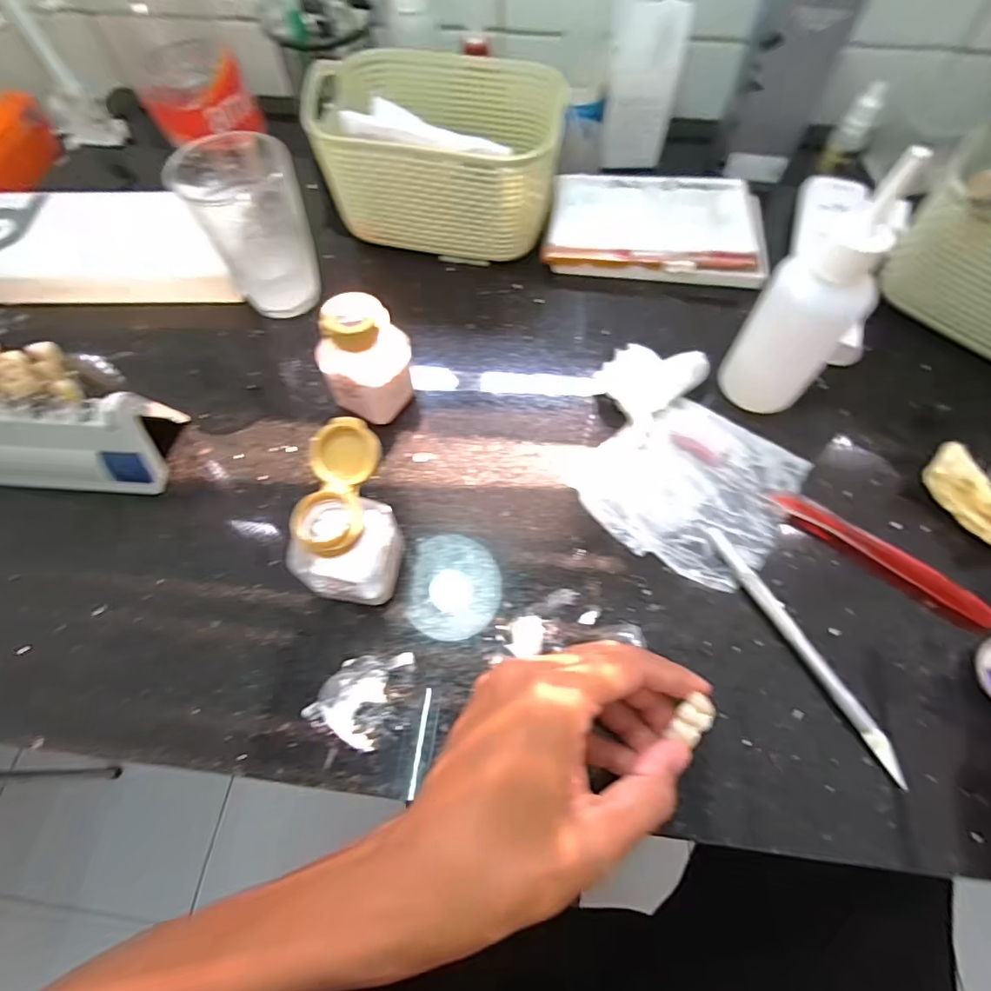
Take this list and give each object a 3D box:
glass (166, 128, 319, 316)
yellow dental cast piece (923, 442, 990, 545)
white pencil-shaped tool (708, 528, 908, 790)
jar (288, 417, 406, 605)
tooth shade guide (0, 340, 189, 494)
[{"bbox_3d":[-0.155,-0.175,0.335,0.066,0.095,0.059,-23,66,-10],"label":"glass"},{"bbox_3d":[0.272,0.002,0.277,0.025,0.024,0.068,-33,68,-14],"label":"yellow dental cast piece"},{"bbox_3d":[0.155,0.075,0.258,0.009,0.008,0.137,-26,67,-11],"label":"white pencil-shaped tool"},{"bbox_3d":[-0.070,0.014,0.252,0.039,0.077,0.067,15,66,8],"label":"jar"},{"bbox_3d":[-0.285,-0.041,0.276,0.176,0.087,0.048,0,64,1],"label":"tooth shade guide"}]

